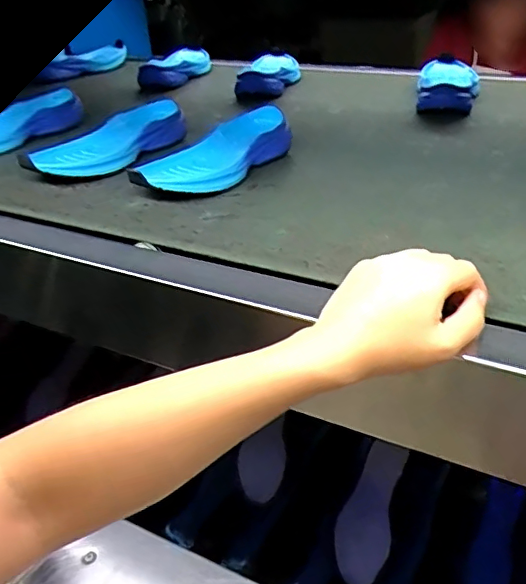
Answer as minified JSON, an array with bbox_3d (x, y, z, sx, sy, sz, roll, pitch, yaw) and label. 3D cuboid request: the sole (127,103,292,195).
[{"bbox_3d":[-0.048,-0.148,0.602,0.074,0.041,0.201,21,44,32],"label":"sole"}]

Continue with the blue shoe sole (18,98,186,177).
[{"bbox_3d":[-0.175,-0.175,0.653,0.191,0.044,0.079,-27,41,-26],"label":"blue shoe sole"}]

